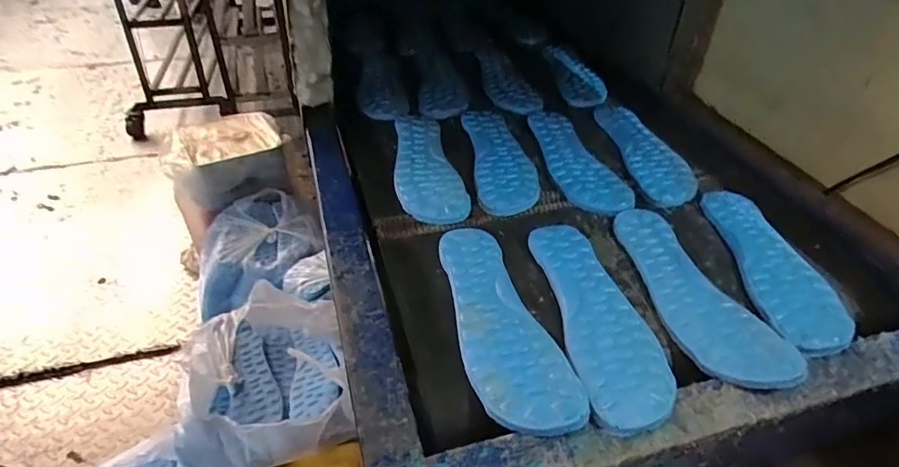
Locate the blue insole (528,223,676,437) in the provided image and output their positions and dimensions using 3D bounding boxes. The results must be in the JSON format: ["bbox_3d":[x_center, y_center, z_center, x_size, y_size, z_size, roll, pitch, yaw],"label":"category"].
[{"bbox_3d":[0.135,0.068,0.484,0.079,0.012,0.244,-4,40,-6],"label":"blue insole"}]

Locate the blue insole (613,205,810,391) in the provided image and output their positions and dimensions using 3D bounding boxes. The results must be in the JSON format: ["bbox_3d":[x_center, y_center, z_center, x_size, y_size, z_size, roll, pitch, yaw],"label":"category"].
[{"bbox_3d":[0.233,0.048,0.509,0.082,0.014,0.241,-6,40,-10],"label":"blue insole"}]

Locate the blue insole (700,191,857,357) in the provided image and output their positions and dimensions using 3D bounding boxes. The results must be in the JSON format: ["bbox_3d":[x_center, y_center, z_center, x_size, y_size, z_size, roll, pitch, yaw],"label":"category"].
[{"bbox_3d":[0.338,0.027,0.544,0.081,0.009,0.240,4,39,3],"label":"blue insole"}]

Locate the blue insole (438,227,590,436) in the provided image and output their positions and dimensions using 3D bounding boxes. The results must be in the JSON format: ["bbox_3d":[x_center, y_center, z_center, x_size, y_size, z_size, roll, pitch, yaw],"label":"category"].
[{"bbox_3d":[0.043,0.071,0.474,0.080,0.014,0.243,-8,40,-12],"label":"blue insole"}]

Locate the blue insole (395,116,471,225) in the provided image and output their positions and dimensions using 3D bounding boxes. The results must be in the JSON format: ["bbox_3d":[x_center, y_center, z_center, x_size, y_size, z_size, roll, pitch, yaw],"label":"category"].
[{"bbox_3d":[-0.033,-0.092,0.670,0.077,0.014,0.238,-6,40,-9],"label":"blue insole"}]

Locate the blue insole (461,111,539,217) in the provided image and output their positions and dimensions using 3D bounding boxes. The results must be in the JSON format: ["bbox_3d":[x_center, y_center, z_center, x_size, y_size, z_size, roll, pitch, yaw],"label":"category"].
[{"bbox_3d":[0.067,-0.104,0.703,0.079,0.011,0.244,-2,39,-4],"label":"blue insole"}]

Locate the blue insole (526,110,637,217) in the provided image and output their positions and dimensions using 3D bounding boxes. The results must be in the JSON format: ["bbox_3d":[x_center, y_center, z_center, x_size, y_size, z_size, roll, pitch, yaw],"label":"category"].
[{"bbox_3d":[0.164,-0.105,0.703,0.080,0.007,0.246,-7,40,-10],"label":"blue insole"}]

